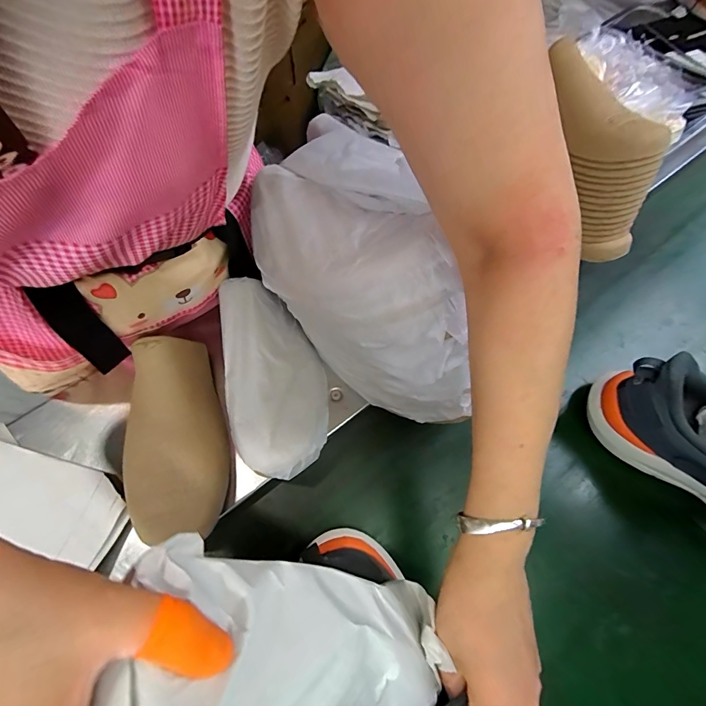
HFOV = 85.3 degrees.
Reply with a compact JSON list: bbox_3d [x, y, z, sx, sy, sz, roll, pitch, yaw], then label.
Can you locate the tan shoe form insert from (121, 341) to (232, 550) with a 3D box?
[{"bbox_3d":[-0.195,0.087,0.401,0.111,0.077,0.197,-8,80,-2],"label":"tan shoe form insert"}]

